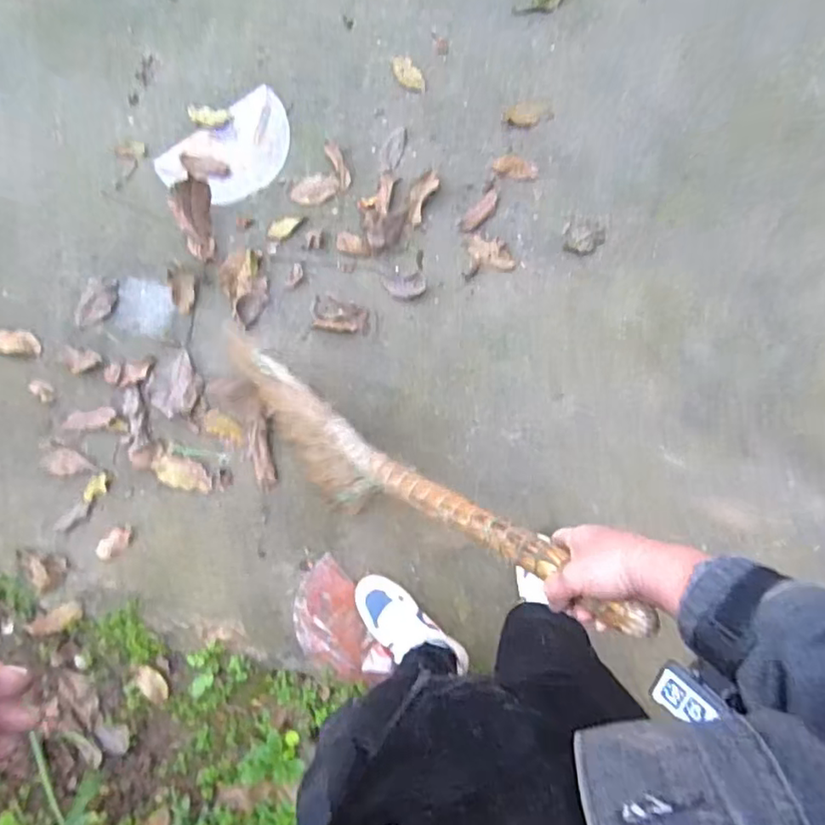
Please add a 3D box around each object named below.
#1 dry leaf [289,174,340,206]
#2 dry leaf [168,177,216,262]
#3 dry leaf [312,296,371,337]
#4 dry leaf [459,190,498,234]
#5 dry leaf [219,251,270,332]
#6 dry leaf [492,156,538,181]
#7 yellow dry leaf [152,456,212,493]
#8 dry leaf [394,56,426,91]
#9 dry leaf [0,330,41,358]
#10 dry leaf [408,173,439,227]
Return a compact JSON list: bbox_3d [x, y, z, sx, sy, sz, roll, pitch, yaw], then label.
[{"bbox_3d":[-0.211,-0.484,1.315,0.104,0.006,0.066,-26,85,-7],"label":"dry leaf"},{"bbox_3d":[-0.451,-0.397,1.260,0.080,0.039,0.160,-9,108,-5],"label":"dry leaf"},{"bbox_3d":[-0.150,-0.207,1.286,0.119,0.015,0.069,7,82,-3],"label":"dry leaf"},{"bbox_3d":[0.149,-0.441,1.338,0.039,0.004,0.118,40,82,2],"label":"dry leaf"},{"bbox_3d":[-0.349,-0.261,1.277,0.086,0.015,0.159,-13,83,-5],"label":"dry leaf"},{"bbox_3d":[0.242,-0.575,1.425,0.107,0.018,0.054,6,82,-3],"label":"dry leaf"},{"bbox_3d":[-0.472,0.126,1.248,0.118,0.012,0.058,13,82,-2],"label":"yellow dry leaf"},{"bbox_3d":[-0.009,-0.794,1.426,0.054,0.006,0.100,-39,86,-8],"label":"dry leaf"},{"bbox_3d":[-0.865,-0.152,1.329,0.099,0.024,0.053,4,82,-3],"label":"dry leaf"},{"bbox_3d":[0.019,-0.472,1.327,0.046,0.009,0.126,25,82,0],"label":"dry leaf"}]

